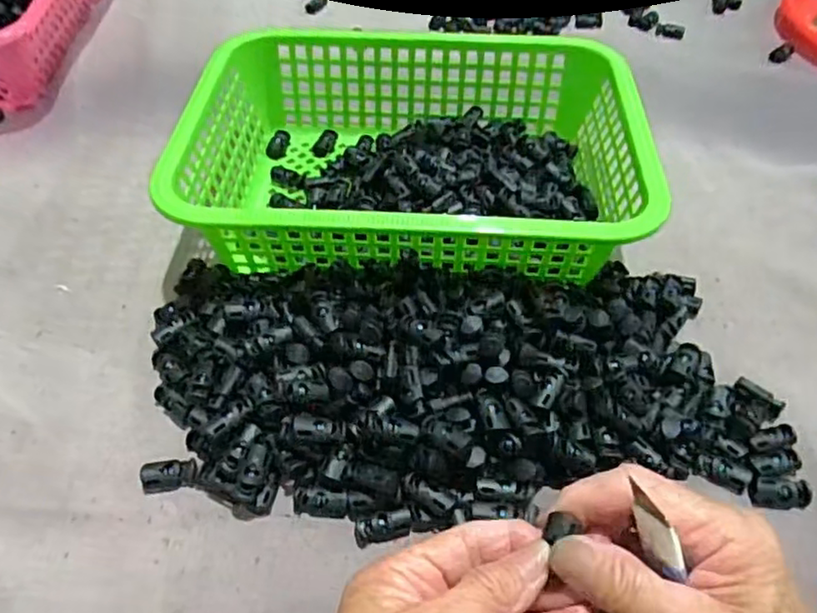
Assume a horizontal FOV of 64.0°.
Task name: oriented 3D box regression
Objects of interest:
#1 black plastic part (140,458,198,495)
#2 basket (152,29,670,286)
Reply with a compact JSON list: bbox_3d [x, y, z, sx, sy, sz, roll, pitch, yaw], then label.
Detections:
[{"bbox_3d":[-0.125,0.088,0.340,0.027,0.009,0.013,-8,49,-9],"label":"black plastic part"},{"bbox_3d":[0.003,-0.105,0.460,0.291,0.084,0.202,3,48,1],"label":"basket"}]

